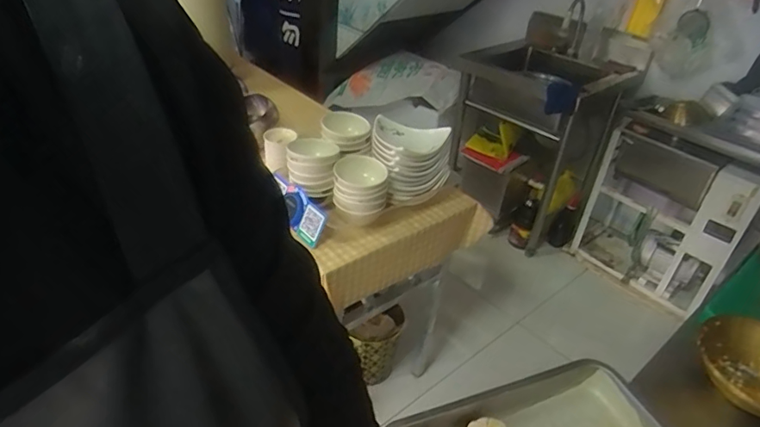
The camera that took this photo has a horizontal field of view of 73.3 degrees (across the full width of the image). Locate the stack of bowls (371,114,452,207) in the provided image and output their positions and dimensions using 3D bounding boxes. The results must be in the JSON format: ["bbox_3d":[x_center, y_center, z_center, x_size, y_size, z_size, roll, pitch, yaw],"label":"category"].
[{"bbox_3d":[0.076,-0.131,1.288,0.196,0.159,0.187,6,34,0],"label":"stack of bowls"}]

